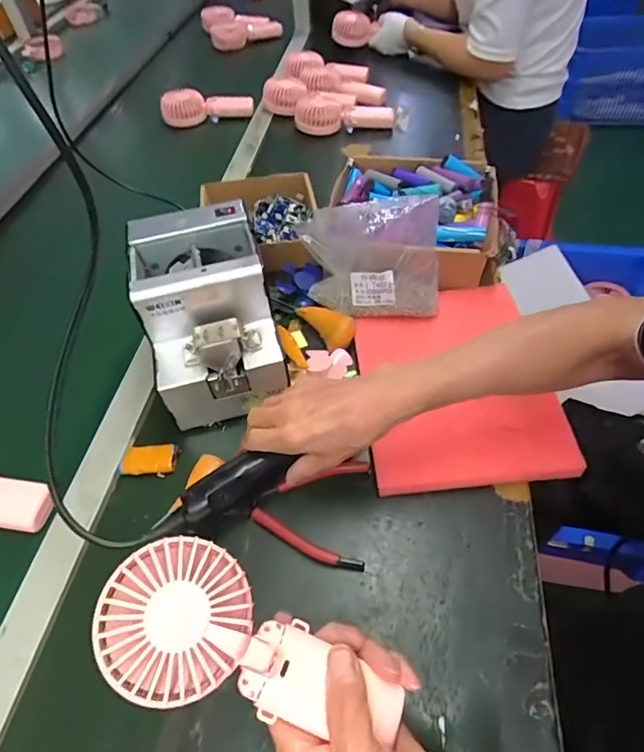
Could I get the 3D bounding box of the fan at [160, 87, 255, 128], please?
[{"bbox_3d":[-0.229,-0.537,0.951,0.180,0.053,0.044,-8,51,-1],"label":"fan"}]

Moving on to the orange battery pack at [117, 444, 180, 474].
[{"bbox_3d":[-0.175,0.087,0.489,0.055,0.020,0.029,-3,51,3],"label":"orange battery pack"}]

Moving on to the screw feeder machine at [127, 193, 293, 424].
[{"bbox_3d":[-0.119,-0.067,0.504,0.122,0.139,0.171,-16,52,-6],"label":"screw feeder machine"}]

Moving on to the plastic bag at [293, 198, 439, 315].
[{"bbox_3d":[0.059,-0.155,0.565,0.164,0.118,0.120,0,52,6],"label":"plastic bag"}]

